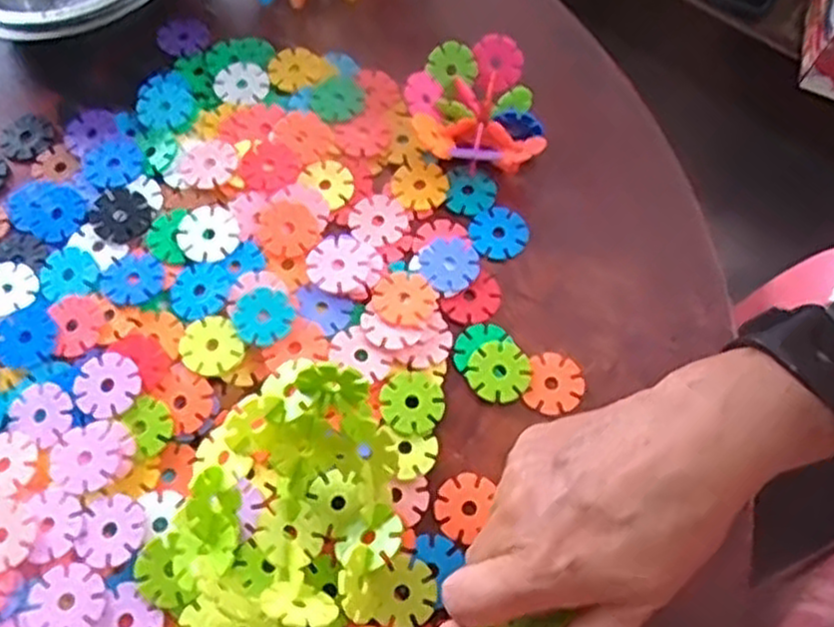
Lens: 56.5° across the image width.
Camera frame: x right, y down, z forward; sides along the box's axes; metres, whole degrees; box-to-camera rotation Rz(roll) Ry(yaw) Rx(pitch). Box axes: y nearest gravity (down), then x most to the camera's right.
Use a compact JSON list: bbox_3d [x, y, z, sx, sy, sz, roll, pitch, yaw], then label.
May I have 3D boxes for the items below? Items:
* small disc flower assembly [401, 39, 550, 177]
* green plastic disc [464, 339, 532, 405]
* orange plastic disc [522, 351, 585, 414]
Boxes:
[{"bbox_3d":[0.032,-0.110,0.440,0.070,0.039,0.082,-5,65,-1],"label":"small disc flower assembly"},{"bbox_3d":[0.042,0.029,0.391,0.030,0.004,0.032,0,65,1],"label":"green plastic disc"},{"bbox_3d":[0.070,0.035,0.389,0.027,0.004,0.030,14,66,7],"label":"orange plastic disc"}]

